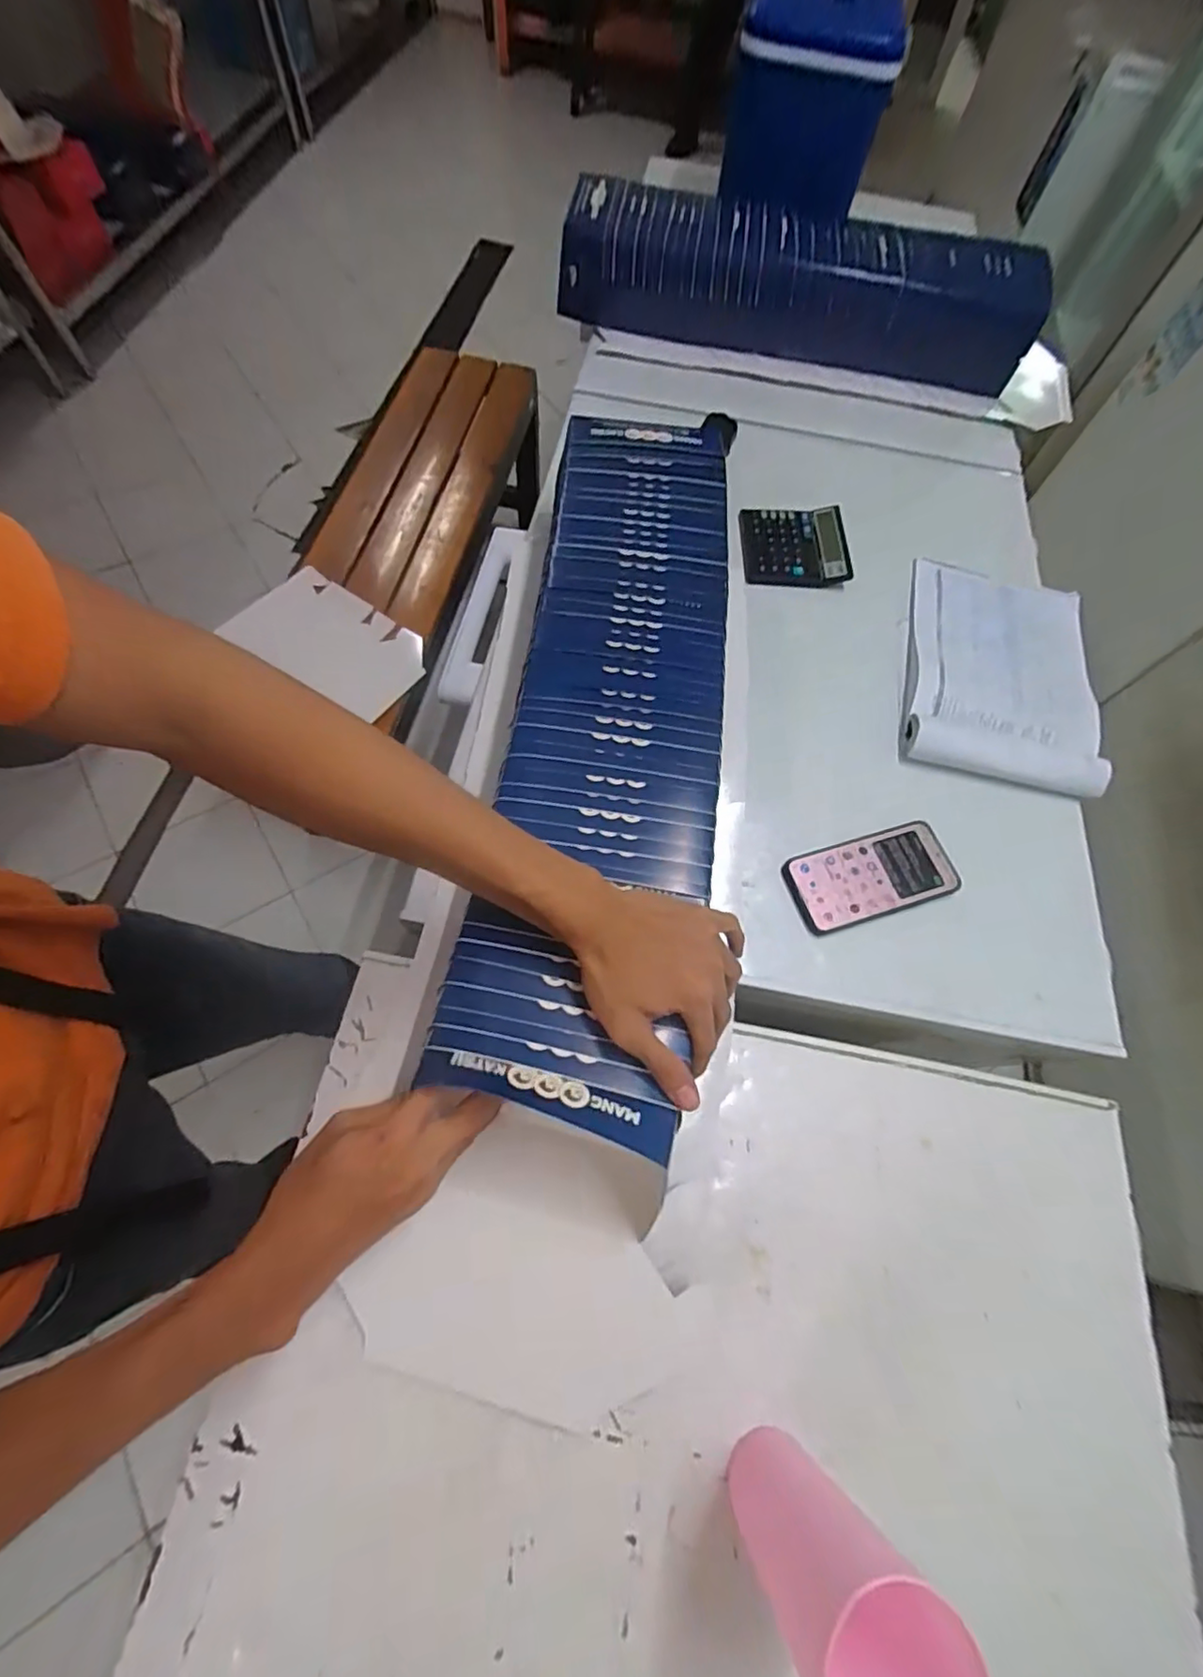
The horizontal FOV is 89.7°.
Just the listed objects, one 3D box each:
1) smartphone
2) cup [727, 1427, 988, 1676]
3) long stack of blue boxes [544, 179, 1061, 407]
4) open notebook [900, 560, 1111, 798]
[{"bbox_3d":[0.265,0.037,0.595,0.163,0.014,0.078,-14,68,-11],"label":"smartphone"},{"bbox_3d":[0.122,0.393,0.327,0.070,0.177,0.065,2,66,-4],"label":"cup"},{"bbox_3d":[0.302,-0.868,0.969,0.727,0.150,0.218,5,65,0],"label":"long stack of blue boxes"},{"bbox_3d":[0.463,-0.206,0.710,0.204,0.034,0.325,17,66,3],"label":"open notebook"}]

